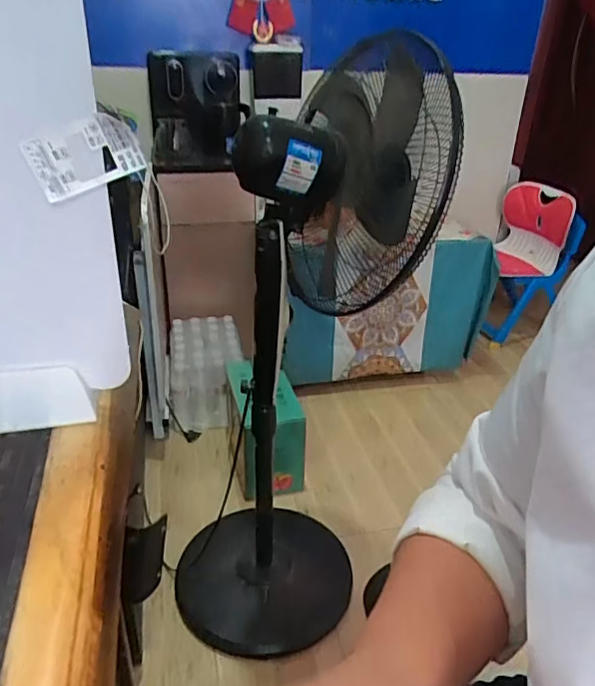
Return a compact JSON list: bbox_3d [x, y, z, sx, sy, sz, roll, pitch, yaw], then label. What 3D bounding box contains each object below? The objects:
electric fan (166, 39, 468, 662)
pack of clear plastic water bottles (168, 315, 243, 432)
[{"bbox_3d":[-0.023,0.068,1.013,0.386,1.064,0.341,-4,28,-12],"label":"electric fan"},{"bbox_3d":[-0.293,0.099,1.770,0.220,0.265,0.302,-1,28,-5],"label":"pack of clear plastic water bottles"}]

